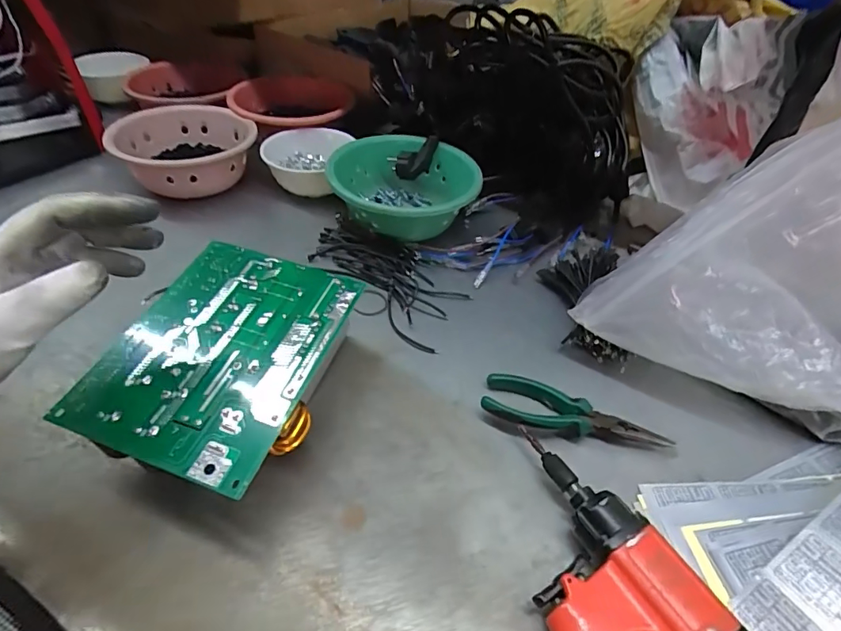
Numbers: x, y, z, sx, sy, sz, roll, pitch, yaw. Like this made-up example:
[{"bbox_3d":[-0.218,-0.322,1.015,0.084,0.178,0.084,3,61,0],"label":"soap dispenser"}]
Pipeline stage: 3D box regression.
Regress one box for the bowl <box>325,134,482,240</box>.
[{"bbox_3d":[-0.021,-0.161,0.595,0.173,0.063,0.157,-2,45,-6],"label":"bowl"}]

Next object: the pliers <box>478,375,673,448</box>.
[{"bbox_3d":[0.131,0.085,0.409,0.153,0.025,0.048,13,46,9],"label":"pliers"}]

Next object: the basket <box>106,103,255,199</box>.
[{"bbox_3d":[-0.316,-0.213,0.648,0.173,0.080,0.171,-27,52,-27],"label":"basket"}]

